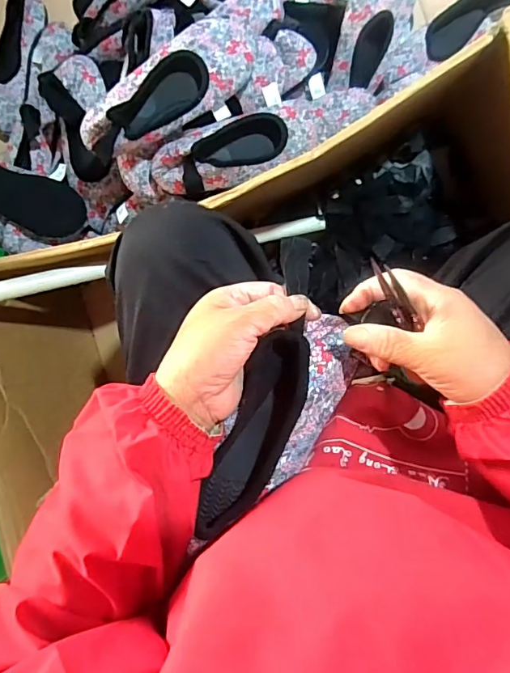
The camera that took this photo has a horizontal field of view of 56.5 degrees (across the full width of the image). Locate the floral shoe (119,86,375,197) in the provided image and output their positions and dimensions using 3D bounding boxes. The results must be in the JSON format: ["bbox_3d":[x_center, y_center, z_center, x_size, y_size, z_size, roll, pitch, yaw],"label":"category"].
[{"bbox_3d":[-0.013,-0.254,0.641,0.252,0.058,0.078,-21,85,-7],"label":"floral shoe"}]

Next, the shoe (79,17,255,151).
[{"bbox_3d":[-0.111,-0.333,0.621,0.263,0.062,0.117,-39,84,4],"label":"shoe"}]

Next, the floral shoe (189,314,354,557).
[{"bbox_3d":[0.010,0.076,0.369,0.070,0.050,0.197,31,100,8],"label":"floral shoe"}]

